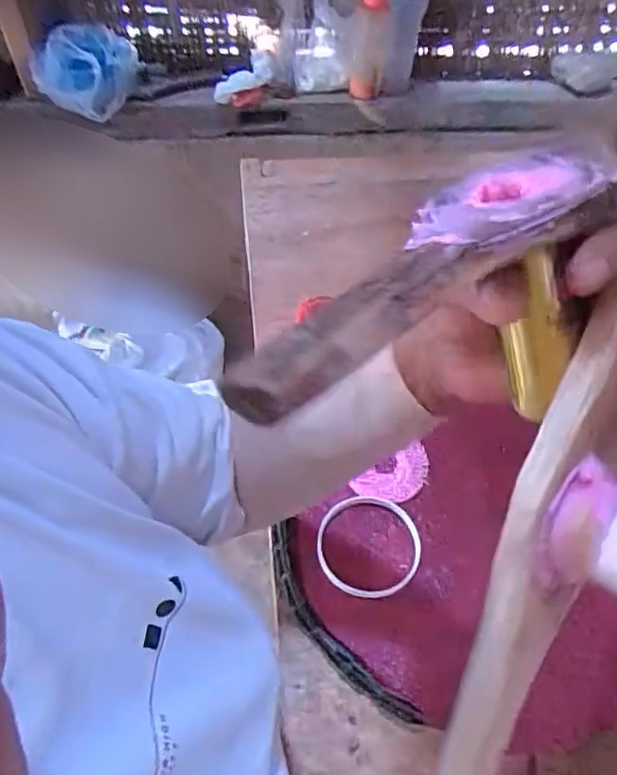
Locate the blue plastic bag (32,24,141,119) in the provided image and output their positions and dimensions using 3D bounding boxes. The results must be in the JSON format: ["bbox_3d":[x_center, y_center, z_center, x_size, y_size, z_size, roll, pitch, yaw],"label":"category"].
[{"bbox_3d":[-0.399,-0.580,1.048,0.166,0.114,0.166,-9,56,-7],"label":"blue plastic bag"}]

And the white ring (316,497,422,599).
[{"bbox_3d":[0.053,0.137,0.512,0.090,0.008,0.089,1,54,-1],"label":"white ring"}]

